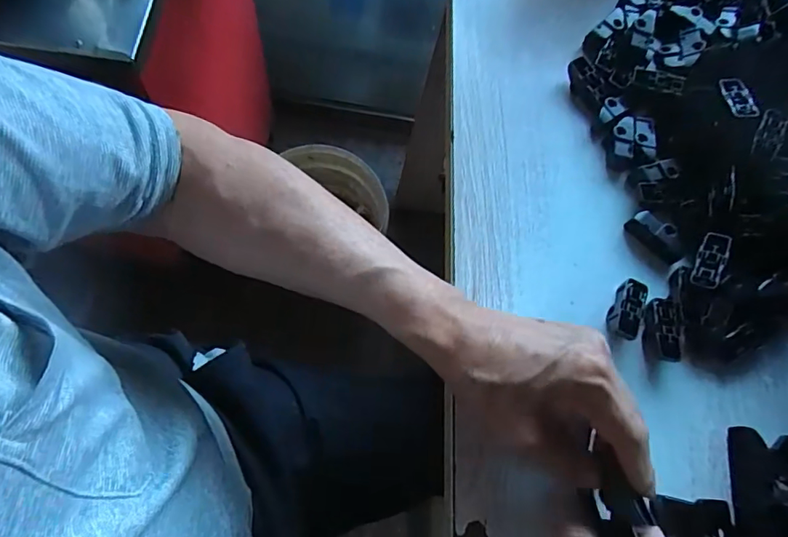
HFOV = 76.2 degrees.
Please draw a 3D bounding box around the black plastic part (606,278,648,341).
[{"bbox_3d":[0.170,0.029,0.366,0.020,0.017,0.047,30,70,4],"label":"black plastic part"}]

